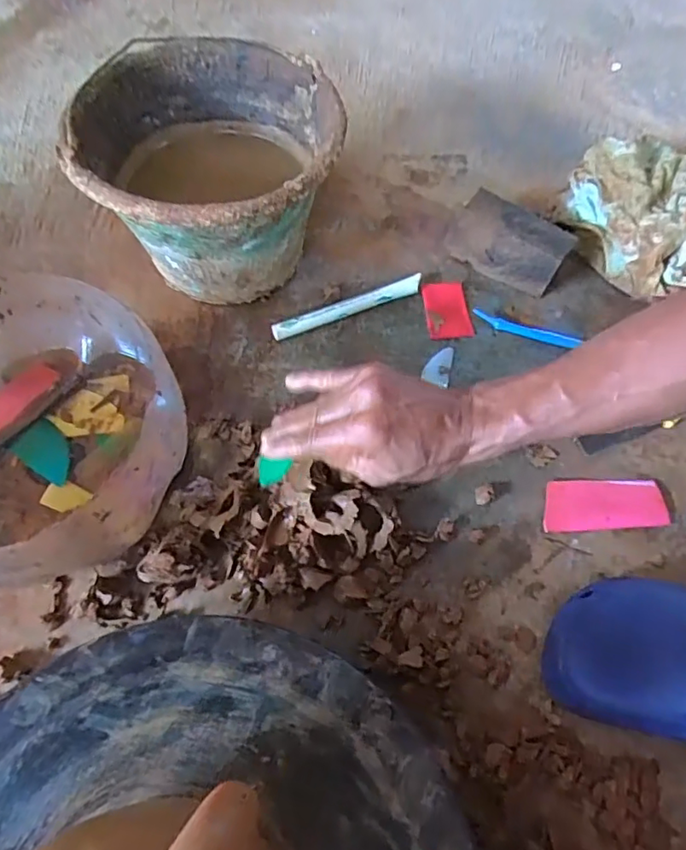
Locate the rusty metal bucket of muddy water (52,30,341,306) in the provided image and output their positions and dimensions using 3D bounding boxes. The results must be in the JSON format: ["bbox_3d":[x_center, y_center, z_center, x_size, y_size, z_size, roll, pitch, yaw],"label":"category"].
[{"bbox_3d":[-0.131,-0.244,0.595,0.245,0.170,0.251,0,61,-1],"label":"rusty metal bucket of muddy water"}]

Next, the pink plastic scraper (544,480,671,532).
[{"bbox_3d":[0.238,0.072,0.521,0.108,0.005,0.047,-1,61,-1],"label":"pink plastic scraper"}]

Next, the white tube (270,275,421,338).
[{"bbox_3d":[0.008,-0.128,0.618,0.173,0.020,0.020,-23,64,-13],"label":"white tube"}]

